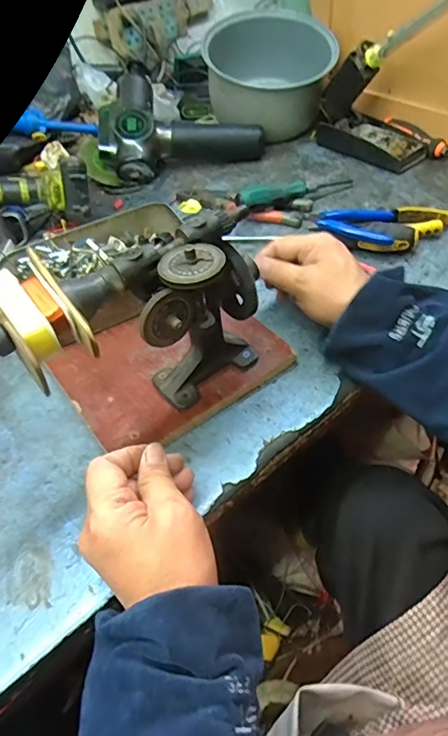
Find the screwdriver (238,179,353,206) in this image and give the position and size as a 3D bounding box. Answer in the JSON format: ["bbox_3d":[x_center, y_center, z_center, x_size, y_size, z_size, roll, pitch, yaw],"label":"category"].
[{"bbox_3d":[0.102,-0.242,0.675,0.180,0.022,0.026,-18,47,-27],"label":"screwdriver"}]

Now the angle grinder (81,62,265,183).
[{"bbox_3d":[-0.090,-0.388,0.790,0.279,0.106,0.171,-12,47,-4],"label":"angle grinder"}]

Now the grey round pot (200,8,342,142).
[{"bbox_3d":[0.076,-0.498,0.840,0.206,0.138,0.229,-2,47,5],"label":"grey round pot"}]

